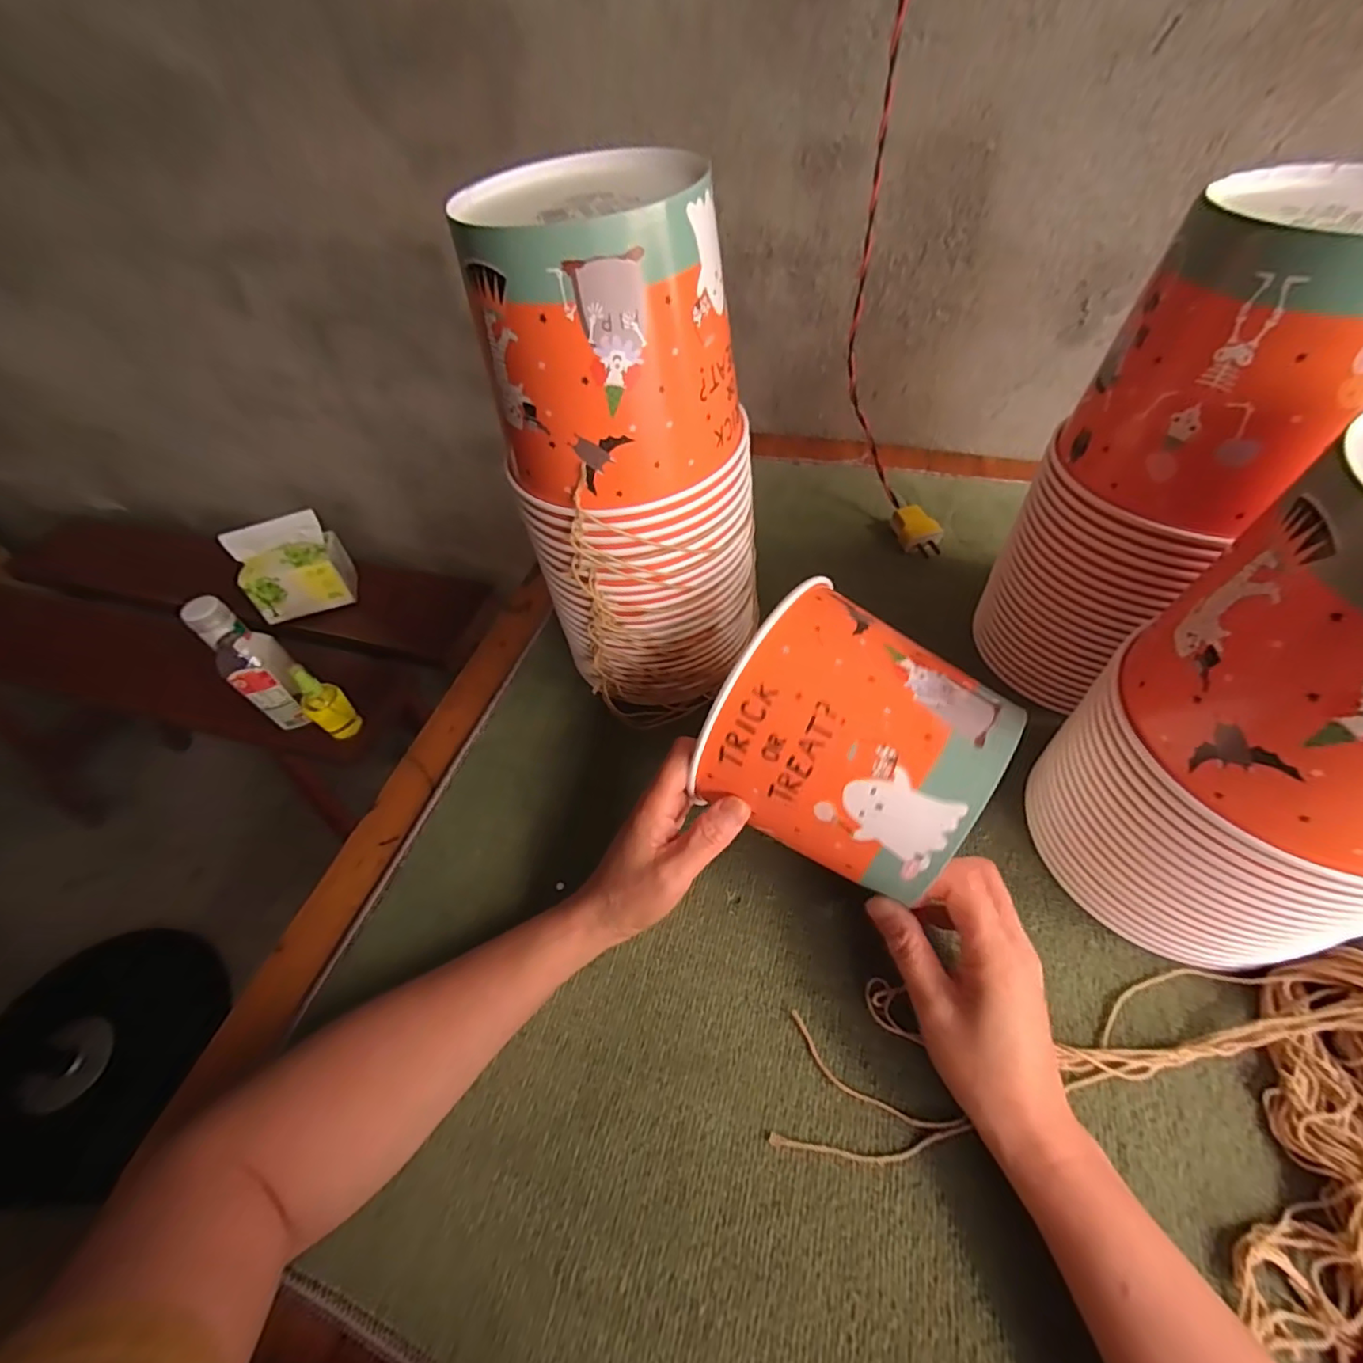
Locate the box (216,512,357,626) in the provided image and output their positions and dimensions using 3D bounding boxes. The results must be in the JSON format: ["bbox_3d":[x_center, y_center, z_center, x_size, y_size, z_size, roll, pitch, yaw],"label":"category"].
[{"bbox_3d":[-0.583,-0.170,0.878,0.138,0.133,0.076,-28,54,-17],"label":"box"}]

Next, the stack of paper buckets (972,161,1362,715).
[{"bbox_3d":[0.315,-0.125,0.369,0.139,0.278,0.129,-24,53,-14],"label":"stack of paper buckets"}]

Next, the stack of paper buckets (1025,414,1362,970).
[{"bbox_3d":[0.299,0.029,0.275,0.132,0.247,0.141,-14,52,-6],"label":"stack of paper buckets"}]

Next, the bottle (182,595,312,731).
[{"bbox_3d":[-0.518,-0.019,0.713,0.051,0.196,0.067,31,60,26],"label":"bottle"}]

